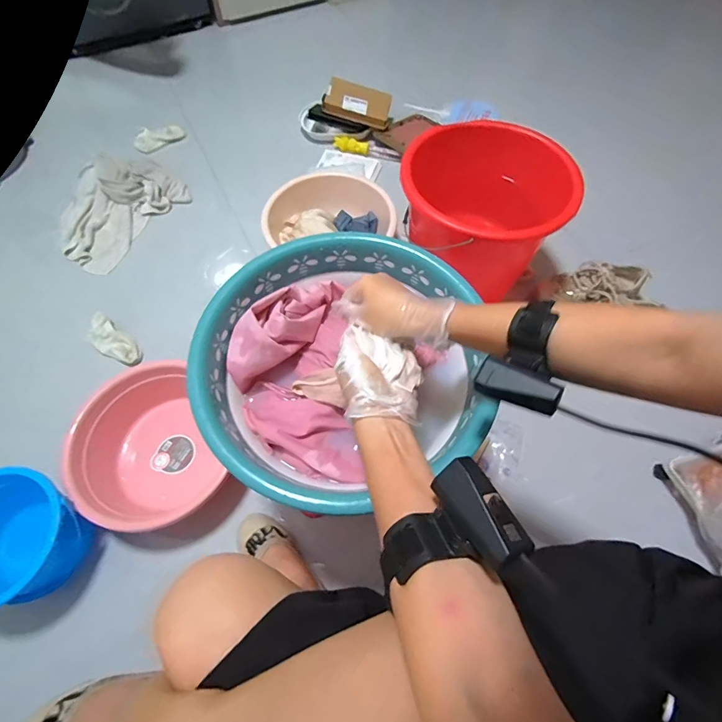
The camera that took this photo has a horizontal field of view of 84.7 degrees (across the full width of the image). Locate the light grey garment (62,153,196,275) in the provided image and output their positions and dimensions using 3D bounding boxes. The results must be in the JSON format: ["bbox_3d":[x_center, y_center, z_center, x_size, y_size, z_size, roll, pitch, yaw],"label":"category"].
[{"bbox_3d":[-0.676,-0.436,1.094,0.246,0.086,0.378,28,66,14],"label":"light grey garment"}]

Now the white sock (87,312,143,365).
[{"bbox_3d":[-0.570,-0.041,0.914,0.148,0.029,0.065,40,68,4],"label":"white sock"}]

